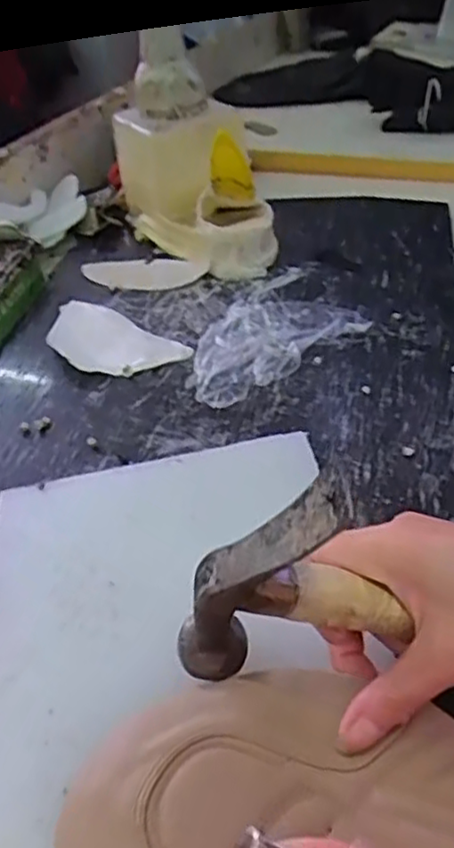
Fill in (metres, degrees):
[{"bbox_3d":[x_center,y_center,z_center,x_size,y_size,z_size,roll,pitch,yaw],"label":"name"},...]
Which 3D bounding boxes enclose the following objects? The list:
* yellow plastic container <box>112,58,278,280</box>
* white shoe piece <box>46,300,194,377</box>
[{"bbox_3d":[-0.030,-0.244,0.645,0.087,0.159,0.196,-25,45,-19],"label":"yellow plastic container"},{"bbox_3d":[-0.107,-0.072,0.575,0.147,0.007,0.075,28,52,33],"label":"white shoe piece"}]

